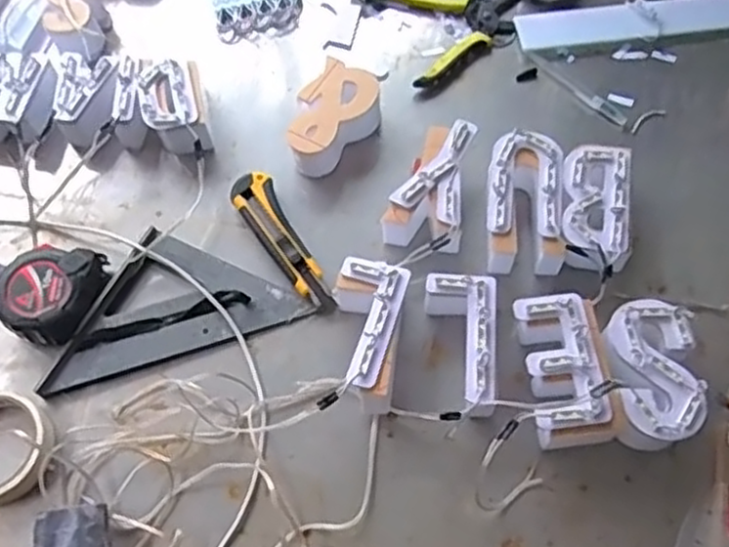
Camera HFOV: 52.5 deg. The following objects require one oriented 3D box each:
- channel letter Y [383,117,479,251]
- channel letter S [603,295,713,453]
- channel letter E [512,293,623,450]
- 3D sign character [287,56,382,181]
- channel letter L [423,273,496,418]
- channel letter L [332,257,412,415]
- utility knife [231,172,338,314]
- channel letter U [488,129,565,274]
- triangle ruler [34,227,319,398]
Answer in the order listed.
[{"bbox_3d":[0.062,-0.077,0.678,0.067,0.049,0.125,14,64,10],"label":"channel letter Y"},{"bbox_3d":[0.227,0.083,0.591,0.070,0.048,0.119,1,63,3],"label":"channel letter S"},{"bbox_3d":[0.162,0.077,0.597,0.066,0.049,0.116,-6,63,-1],"label":"channel letter E"},{"bbox_3d":[-0.031,-0.149,0.710,0.074,0.048,0.105,23,66,14],"label":"3D sign character"},{"bbox_3d":[0.078,0.061,0.613,0.056,0.054,0.111,2,63,4],"label":"channel letter L"},{"bbox_3d":[-0.001,0.050,0.615,0.061,0.052,0.120,8,63,7],"label":"channel letter L"},{"bbox_3d":[-0.077,-0.028,0.677,0.040,0.023,0.157,-26,64,-10],"label":"utility knife"},{"bbox_3d":[0.144,-0.063,0.668,0.069,0.053,0.126,5,63,5],"label":"channel letter U"},{"bbox_3d":[-0.175,0.020,0.658,0.225,0.016,0.112,-17,63,-6],"label":"triangle ruler"}]

